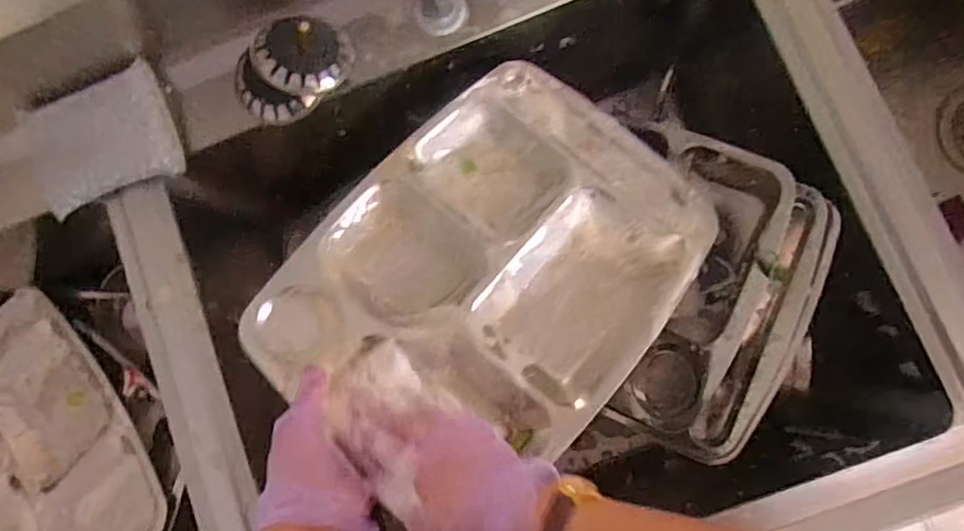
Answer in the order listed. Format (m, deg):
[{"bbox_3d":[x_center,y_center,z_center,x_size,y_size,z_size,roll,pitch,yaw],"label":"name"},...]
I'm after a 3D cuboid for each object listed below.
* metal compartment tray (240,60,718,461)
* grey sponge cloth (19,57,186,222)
[{"bbox_3d":[0.013,0.003,0.494,0.245,0.030,0.326,41,75,7],"label":"metal compartment tray"},{"bbox_3d":[-0.315,-0.103,0.513,0.121,0.025,0.091,-20,81,4],"label":"grey sponge cloth"}]

